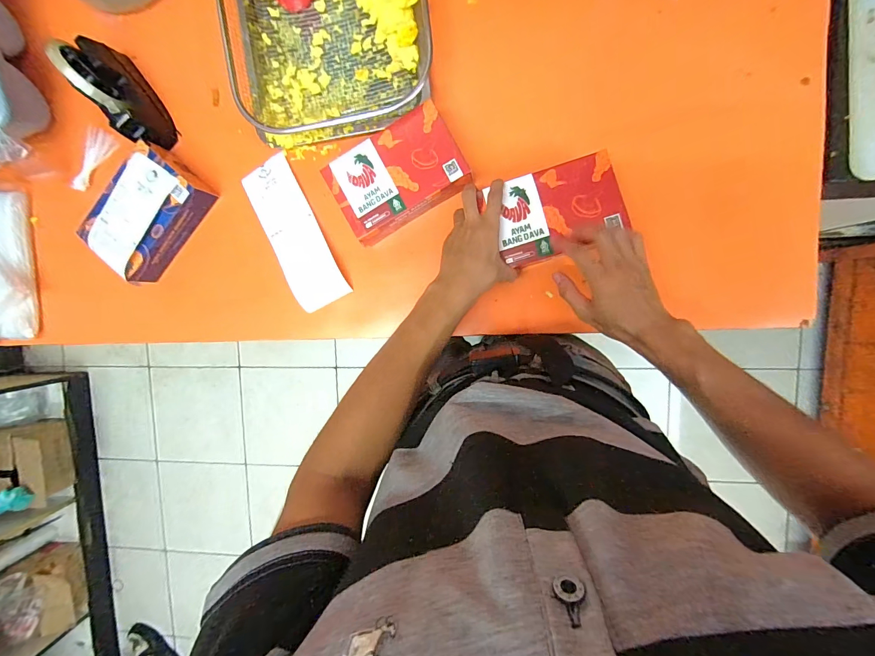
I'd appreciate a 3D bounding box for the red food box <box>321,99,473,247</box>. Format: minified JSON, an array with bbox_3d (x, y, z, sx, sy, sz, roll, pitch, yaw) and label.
[{"bbox_3d":[-0.053,-0.208,0.512,0.174,0.046,0.118,-28,91,9],"label":"red food box"}]

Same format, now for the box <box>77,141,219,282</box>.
[{"bbox_3d":[-0.442,-0.172,0.559,0.115,0.057,0.181,41,99,3],"label":"box"}]

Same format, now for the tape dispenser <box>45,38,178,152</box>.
[{"bbox_3d":[-0.473,-0.342,0.535,0.065,0.099,0.151,-35,90,9],"label":"tape dispenser"}]

